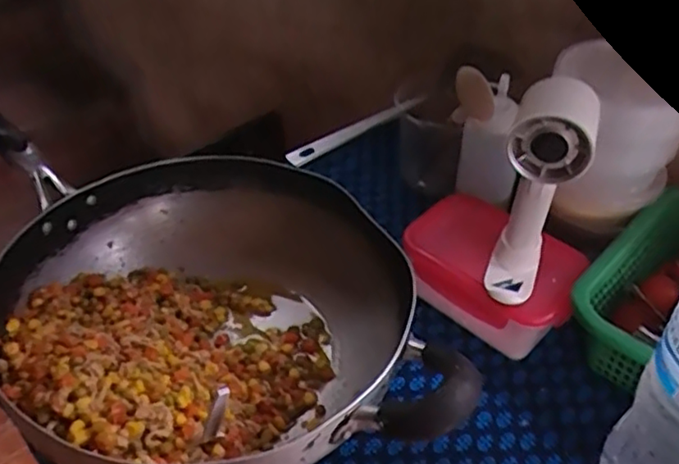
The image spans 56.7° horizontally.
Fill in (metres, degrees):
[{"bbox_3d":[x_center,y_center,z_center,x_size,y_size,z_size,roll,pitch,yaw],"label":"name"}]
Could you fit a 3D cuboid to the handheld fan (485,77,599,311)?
[{"bbox_3d":[0.154,-0.028,0.492,0.059,0.165,0.076,17,44,18],"label":"handheld fan"}]

